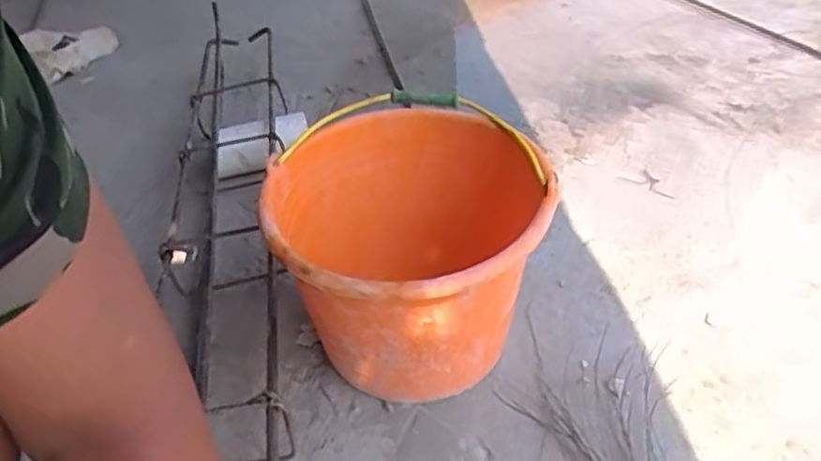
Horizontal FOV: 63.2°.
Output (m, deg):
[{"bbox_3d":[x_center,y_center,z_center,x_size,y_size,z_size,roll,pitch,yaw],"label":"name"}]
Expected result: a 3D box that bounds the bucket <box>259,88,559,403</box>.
[{"bbox_3d":[-0.007,0.029,0.709,0.258,0.225,0.325,-10,39,-9],"label":"bucket"}]

